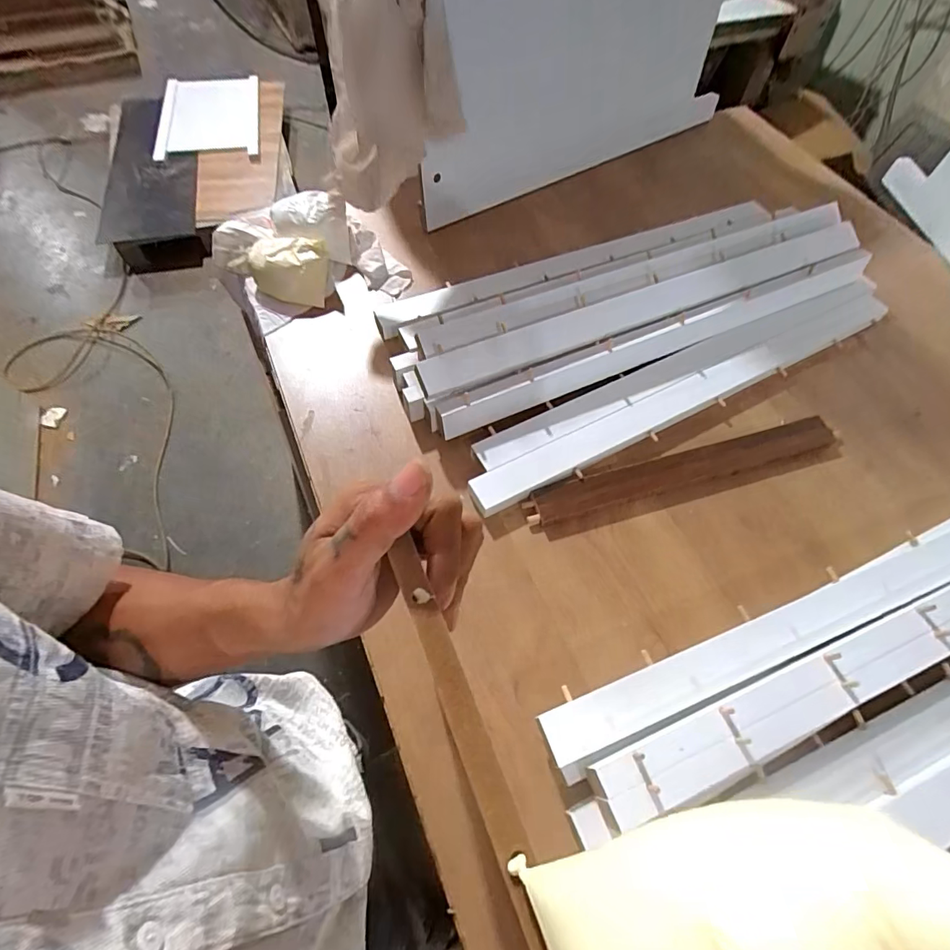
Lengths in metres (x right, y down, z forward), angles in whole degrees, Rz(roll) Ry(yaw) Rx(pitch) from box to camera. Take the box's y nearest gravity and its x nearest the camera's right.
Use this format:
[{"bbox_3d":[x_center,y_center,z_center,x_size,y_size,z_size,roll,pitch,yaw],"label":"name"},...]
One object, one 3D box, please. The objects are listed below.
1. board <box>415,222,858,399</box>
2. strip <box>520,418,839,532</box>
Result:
[{"bbox_3d":[0.292,-0.266,0.741,0.765,0.022,0.062,-22,91,-13],"label":"board"},{"bbox_3d":[0.294,-0.010,0.673,0.470,0.018,0.052,-15,62,-10],"label":"strip"}]

